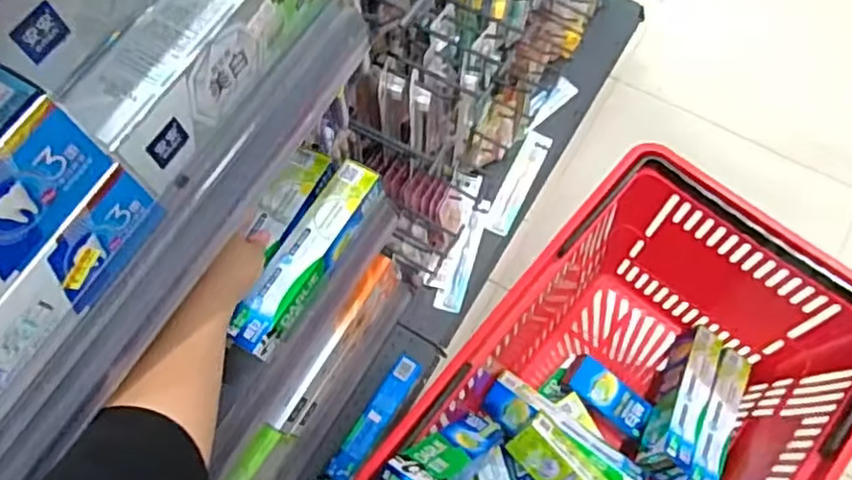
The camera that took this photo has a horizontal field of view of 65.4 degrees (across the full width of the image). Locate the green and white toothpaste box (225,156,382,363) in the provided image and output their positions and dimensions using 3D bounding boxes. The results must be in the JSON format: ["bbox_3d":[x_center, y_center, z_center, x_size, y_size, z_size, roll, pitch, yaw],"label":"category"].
[{"bbox_3d":[-0.110,0.015,0.616,0.043,0.029,0.196,30,72,12],"label":"green and white toothpaste box"}]

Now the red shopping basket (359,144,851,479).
[{"bbox_3d":[0.198,0.192,0.705,0.312,0.264,0.457,39,74,14],"label":"red shopping basket"}]

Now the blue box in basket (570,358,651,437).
[{"bbox_3d":[0.218,0.184,0.781,0.097,0.025,0.049,35,73,13],"label":"blue box in basket"}]

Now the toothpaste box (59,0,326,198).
[{"bbox_3d":[-0.114,-0.113,0.360,0.045,0.050,0.173,31,72,12],"label":"toothpaste box"}]

